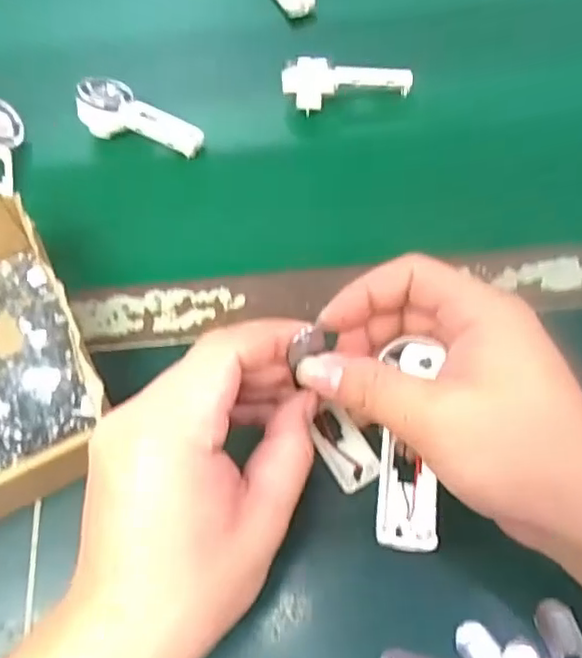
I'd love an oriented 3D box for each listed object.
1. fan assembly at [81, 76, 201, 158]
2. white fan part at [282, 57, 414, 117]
[{"bbox_3d":[-0.108,-0.152,0.450,0.090,0.031,0.034,16,68,10],"label":"fan assembly"},{"bbox_3d":[0.041,-0.178,0.451,0.092,0.025,0.024,-1,66,2],"label":"white fan part"}]

